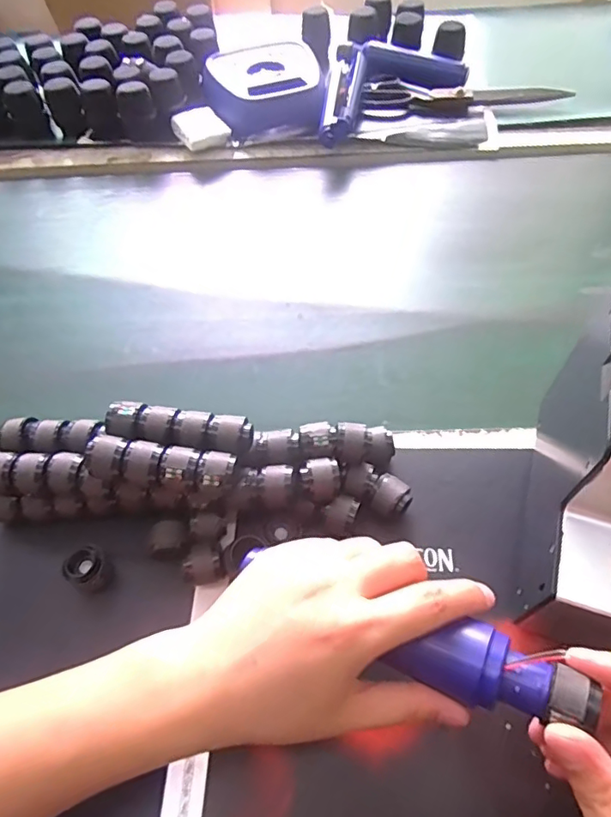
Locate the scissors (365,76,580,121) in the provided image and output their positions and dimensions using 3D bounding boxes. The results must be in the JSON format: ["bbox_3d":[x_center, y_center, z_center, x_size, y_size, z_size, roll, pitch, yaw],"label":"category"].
[{"bbox_3d":[0.209,-0.421,0.713,0.262,0.026,0.046,5,56,6],"label":"scissors"}]

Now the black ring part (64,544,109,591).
[{"bbox_3d":[-0.154,0.113,0.377,0.025,0.020,0.026,-1,56,2],"label":"black ring part"}]

